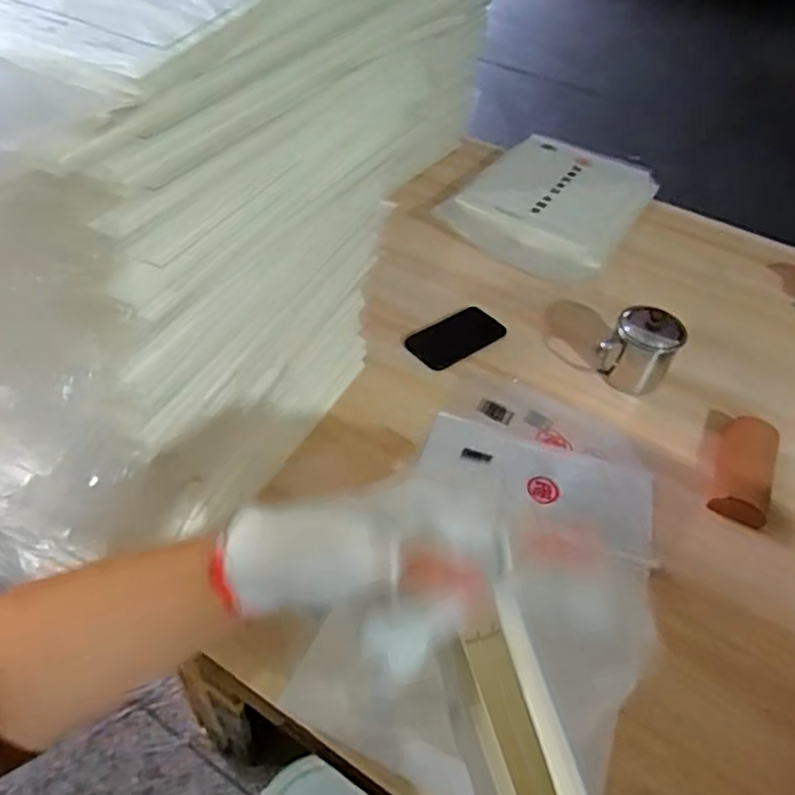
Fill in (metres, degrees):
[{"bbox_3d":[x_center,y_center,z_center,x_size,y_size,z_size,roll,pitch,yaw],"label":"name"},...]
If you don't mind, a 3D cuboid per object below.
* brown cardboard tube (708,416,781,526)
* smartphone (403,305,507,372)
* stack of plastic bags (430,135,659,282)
[{"bbox_3d":[0.430,0.084,0.766,0.062,0.035,0.165,23,48,15],"label":"brown cardboard tube"},{"bbox_3d":[0.086,-0.090,0.918,0.151,0.014,0.081,-27,55,-29],"label":"smartphone"},{"bbox_3d":[0.293,-0.373,1.173,0.308,0.047,0.441,27,49,18],"label":"stack of plastic bags"}]

